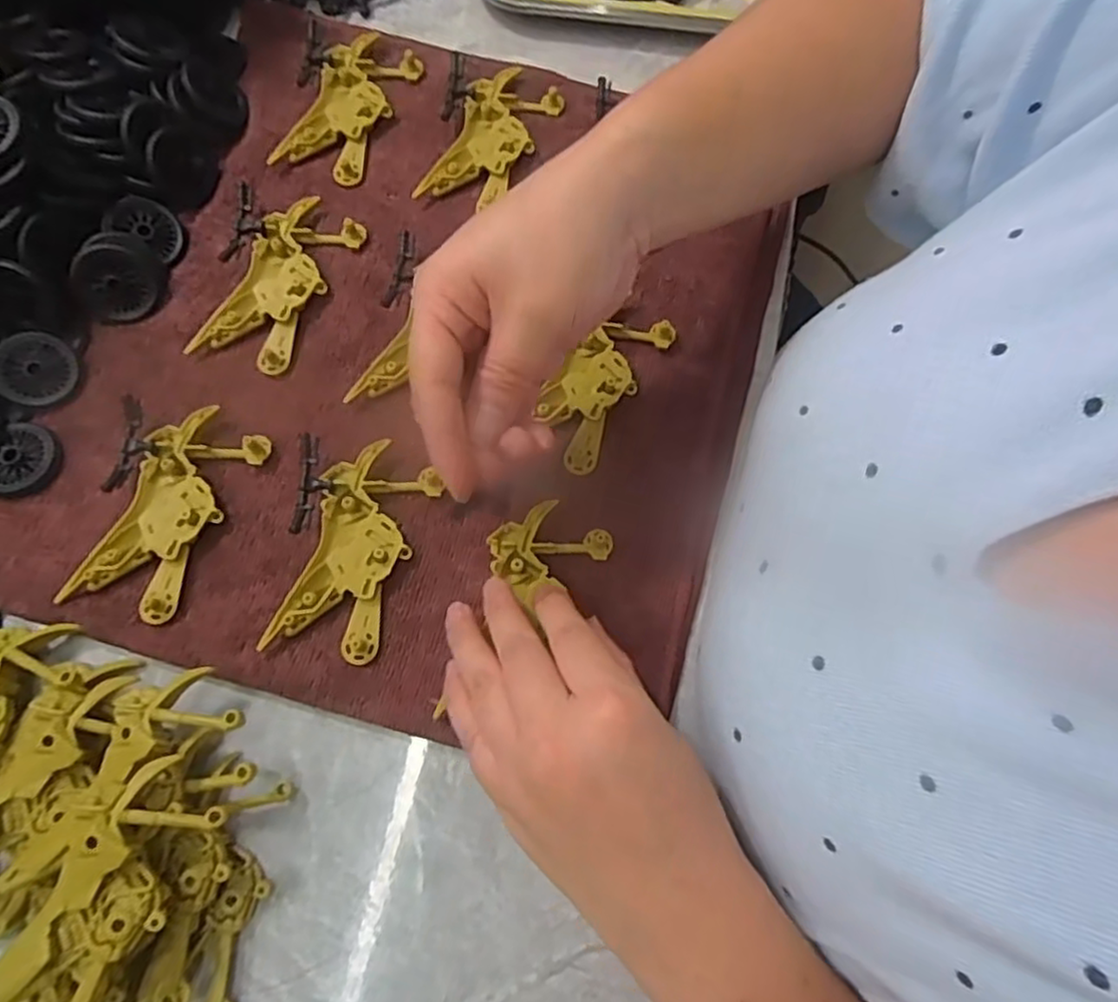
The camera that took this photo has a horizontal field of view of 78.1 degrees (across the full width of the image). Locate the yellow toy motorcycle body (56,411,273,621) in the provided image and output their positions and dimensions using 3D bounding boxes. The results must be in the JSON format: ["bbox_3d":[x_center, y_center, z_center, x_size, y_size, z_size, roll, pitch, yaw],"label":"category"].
[{"bbox_3d":[-0.183,0.004,0.325,0.050,0.009,0.098,22,72,6],"label":"yellow toy motorcycle body"}]

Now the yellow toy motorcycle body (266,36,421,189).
[{"bbox_3d":[-0.121,-0.232,0.402,0.049,0.012,0.101,19,72,5],"label":"yellow toy motorcycle body"}]

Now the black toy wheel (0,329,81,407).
[{"bbox_3d":[-0.259,-0.065,0.341,0.037,0.007,0.037,3,82,-21],"label":"black toy wheel"}]

